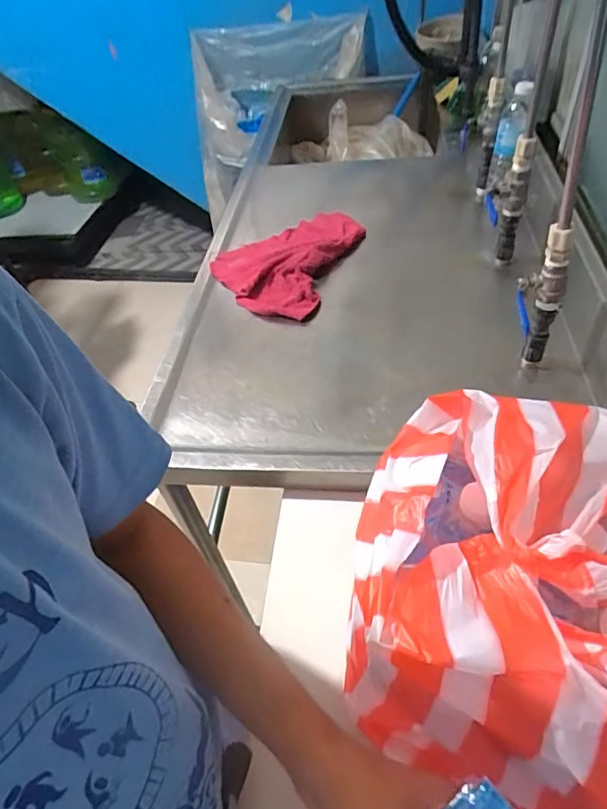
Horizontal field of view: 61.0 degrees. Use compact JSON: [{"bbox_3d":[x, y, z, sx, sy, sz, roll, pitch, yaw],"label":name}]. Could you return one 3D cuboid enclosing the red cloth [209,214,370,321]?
[{"bbox_3d":[-0.039,-0.279,0.951,0.237,0.034,0.290,16,52,20],"label":"red cloth"}]

